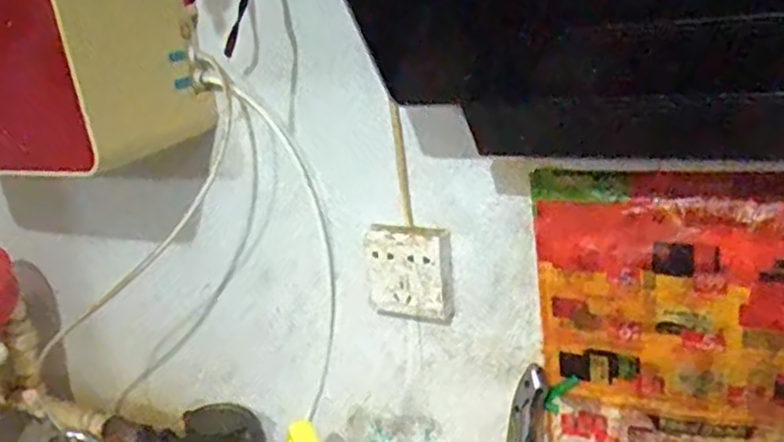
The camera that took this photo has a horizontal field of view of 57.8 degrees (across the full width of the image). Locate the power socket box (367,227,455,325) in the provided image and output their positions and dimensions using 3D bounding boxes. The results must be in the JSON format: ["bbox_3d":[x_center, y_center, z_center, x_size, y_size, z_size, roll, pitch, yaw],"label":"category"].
[{"bbox_3d":[0.017,0.052,0.699,0.083,0.094,0.028,4,20,31],"label":"power socket box"}]

